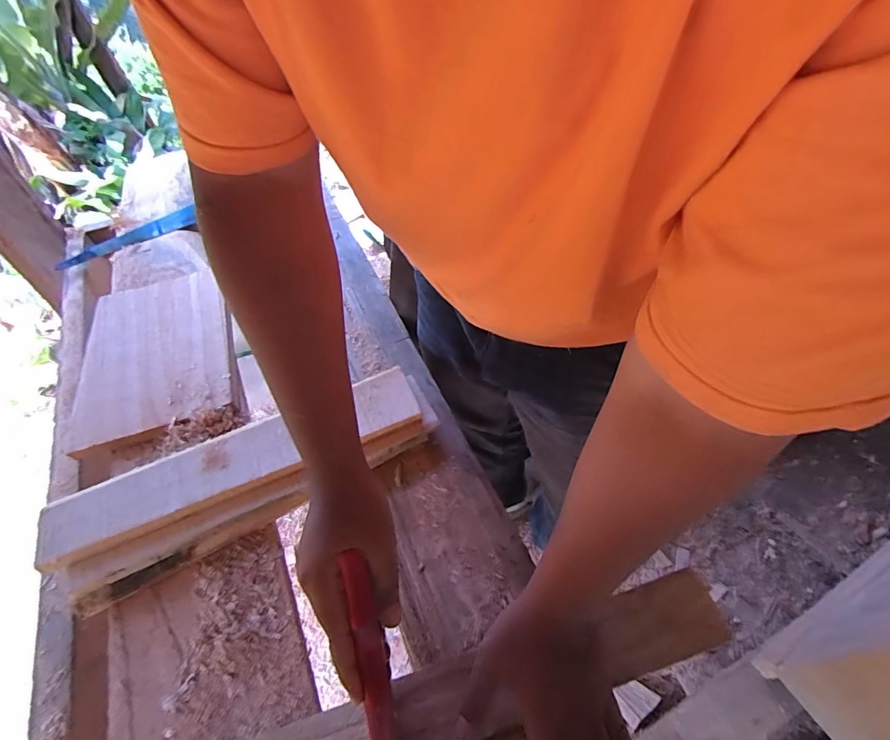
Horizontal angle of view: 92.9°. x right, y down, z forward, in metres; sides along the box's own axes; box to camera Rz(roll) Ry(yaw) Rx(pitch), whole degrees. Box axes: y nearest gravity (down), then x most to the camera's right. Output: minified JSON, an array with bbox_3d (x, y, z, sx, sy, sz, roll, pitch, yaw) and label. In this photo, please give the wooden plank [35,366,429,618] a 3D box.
[{"bbox_3d":[-0.217,0.118,0.484,0.407,0.058,0.102,-24,56,-14],"label":"wooden plank"}]

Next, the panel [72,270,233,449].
[{"bbox_3d":[-0.437,-0.043,0.644,0.197,0.032,0.330,-19,55,-11],"label":"panel"}]

